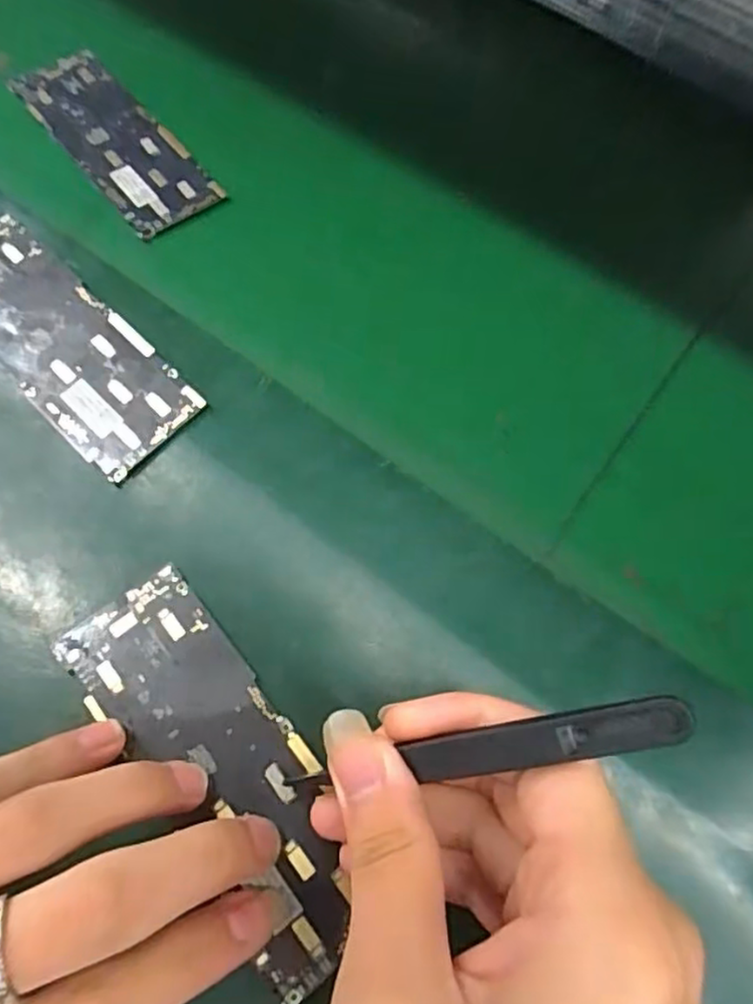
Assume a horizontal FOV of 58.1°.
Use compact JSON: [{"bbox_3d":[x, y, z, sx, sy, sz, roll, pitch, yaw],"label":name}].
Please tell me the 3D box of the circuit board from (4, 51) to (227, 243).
[{"bbox_3d":[-0.122,-0.169,0.318,0.044,0.009,0.118,-37,73,-17],"label":"circuit board"}]

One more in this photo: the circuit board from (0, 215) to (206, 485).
[{"bbox_3d":[-0.122,-0.062,0.259,0.125,0.008,0.044,43,73,15],"label":"circuit board"}]

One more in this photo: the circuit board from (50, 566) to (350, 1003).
[{"bbox_3d":[-0.047,0.079,0.203,0.044,0.004,0.123,-35,72,-14],"label":"circuit board"}]

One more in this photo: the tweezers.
[{"bbox_3d":[0.020,0.063,0.168,0.113,0.011,0.010,-23,64,31],"label":"tweezers"}]

